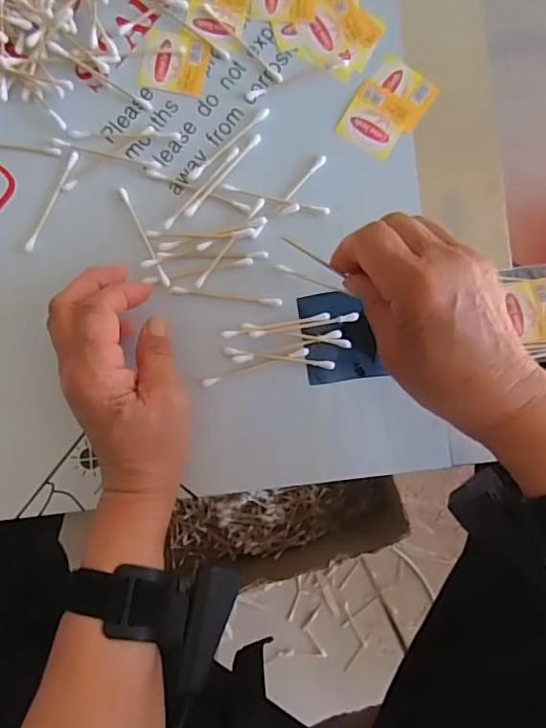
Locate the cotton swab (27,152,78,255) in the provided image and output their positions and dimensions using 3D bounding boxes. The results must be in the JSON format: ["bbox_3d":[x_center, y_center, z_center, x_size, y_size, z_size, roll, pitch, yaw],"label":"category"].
[{"bbox_3d":[-0.146,-0.107,0.352,0.005,0.004,0.071,26,88,0],"label":"cotton swab"}]

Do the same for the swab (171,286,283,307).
[{"bbox_3d":[-0.031,-0.045,0.353,0.073,0.004,0.005,6,88,-1],"label":"swab"}]

